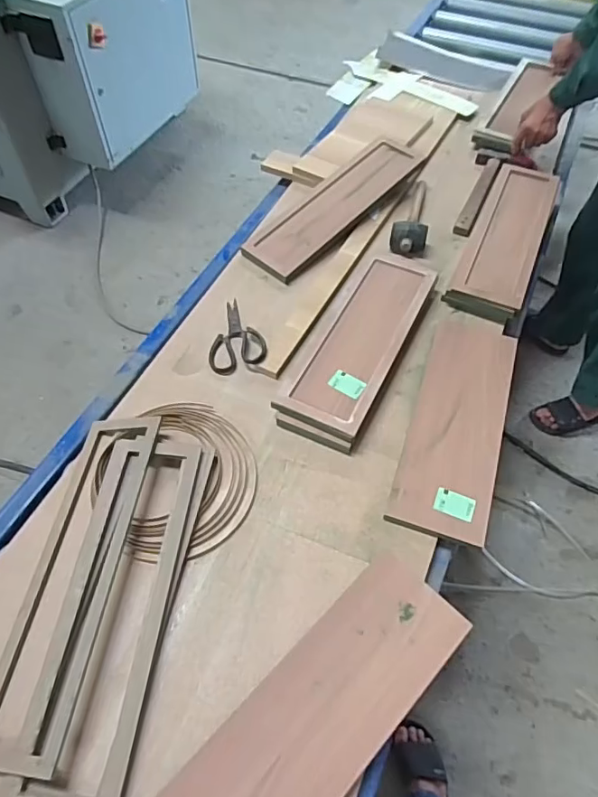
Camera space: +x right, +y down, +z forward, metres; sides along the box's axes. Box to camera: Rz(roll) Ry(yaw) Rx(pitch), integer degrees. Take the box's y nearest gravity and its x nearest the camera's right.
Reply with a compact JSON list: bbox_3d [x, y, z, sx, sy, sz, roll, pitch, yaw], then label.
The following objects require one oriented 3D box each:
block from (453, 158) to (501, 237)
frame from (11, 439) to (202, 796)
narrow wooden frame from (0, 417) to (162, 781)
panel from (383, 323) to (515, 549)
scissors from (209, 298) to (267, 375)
[{"bbox_3d":[0.445,-0.507,1.299,0.039,0.024,0.317,21,57,14],"label":"block"},{"bbox_3d":[-0.259,0.282,0.742,0.146,0.025,0.493,5,55,3],"label":"frame"},{"bbox_3d":[-0.329,0.248,0.778,0.139,0.015,0.502,-4,55,15],"label":"narrow wooden frame"},{"bbox_3d":[0.286,0.035,0.935,0.154,0.016,0.452,17,56,11],"label":"panel"},{"bbox_3d":[-0.135,-0.133,1.044,0.109,0.017,0.186,-14,56,-10],"label":"scissors"}]

